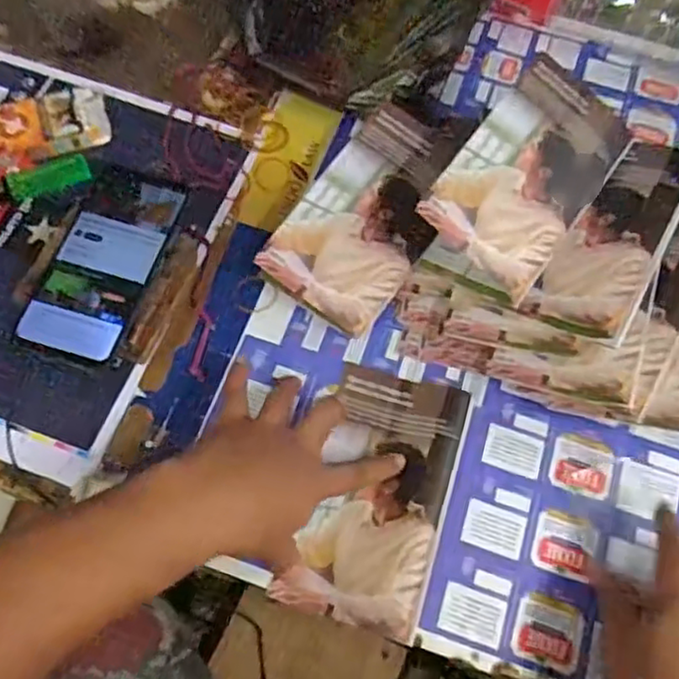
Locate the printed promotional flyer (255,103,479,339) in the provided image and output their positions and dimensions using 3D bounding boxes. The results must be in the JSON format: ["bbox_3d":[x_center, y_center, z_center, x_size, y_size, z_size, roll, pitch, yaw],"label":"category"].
[{"bbox_3d":[0.027,-0.101,0.524,0.100,0.010,0.184,36,77,-2],"label":"printed promotional flyer"}]

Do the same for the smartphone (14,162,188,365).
[{"bbox_3d":[-0.171,-0.059,0.484,0.075,0.011,0.153,17,68,5],"label":"smartphone"}]

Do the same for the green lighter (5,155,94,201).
[{"bbox_3d":[-0.244,-0.136,0.558,0.068,0.008,0.026,-16,68,-9],"label":"green lighter"}]

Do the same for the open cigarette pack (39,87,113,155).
[{"bbox_3d":[-0.228,-0.191,0.580,0.052,0.016,0.061,-18,68,-10],"label":"open cigarette pack"}]

